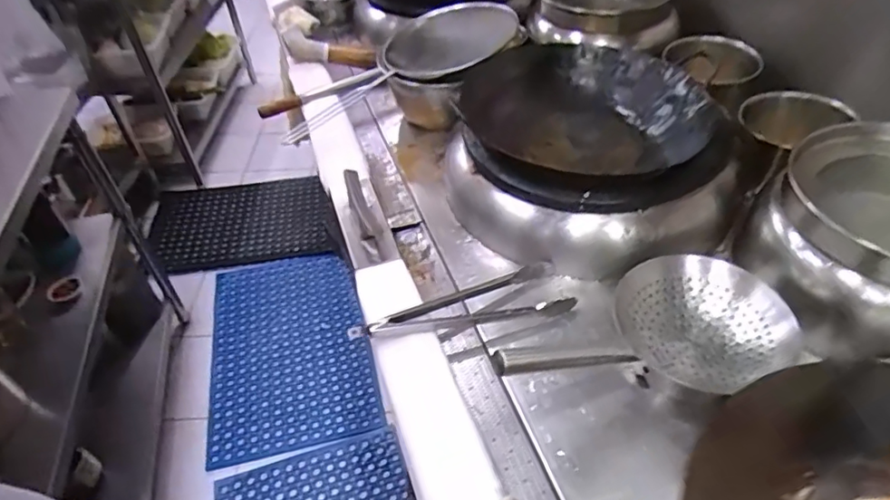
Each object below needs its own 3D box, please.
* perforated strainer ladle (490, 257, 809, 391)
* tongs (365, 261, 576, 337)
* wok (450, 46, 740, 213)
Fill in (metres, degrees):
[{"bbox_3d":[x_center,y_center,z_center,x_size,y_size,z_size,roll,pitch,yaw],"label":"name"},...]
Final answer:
[{"bbox_3d":[0.243,0.095,0.725,0.411,0.129,0.202,-9,43,-24],"label":"perforated strainer ladle"},{"bbox_3d":[0.031,0.078,0.863,0.336,0.046,0.095,-10,45,-7],"label":"tongs"},{"bbox_3d":[0.248,-0.234,1.022,0.407,0.108,0.447,-2,45,2],"label":"wok"}]

